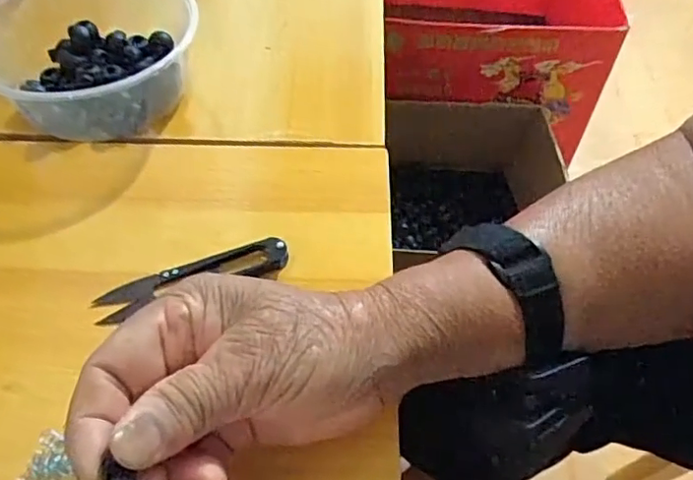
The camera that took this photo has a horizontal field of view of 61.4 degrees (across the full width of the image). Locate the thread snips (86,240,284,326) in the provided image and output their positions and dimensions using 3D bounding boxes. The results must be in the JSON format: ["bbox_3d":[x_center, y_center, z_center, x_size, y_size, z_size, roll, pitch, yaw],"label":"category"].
[{"bbox_3d":[-0.082,0.020,0.313,0.103,0.010,0.020,-15,55,-13],"label":"thread snips"}]

